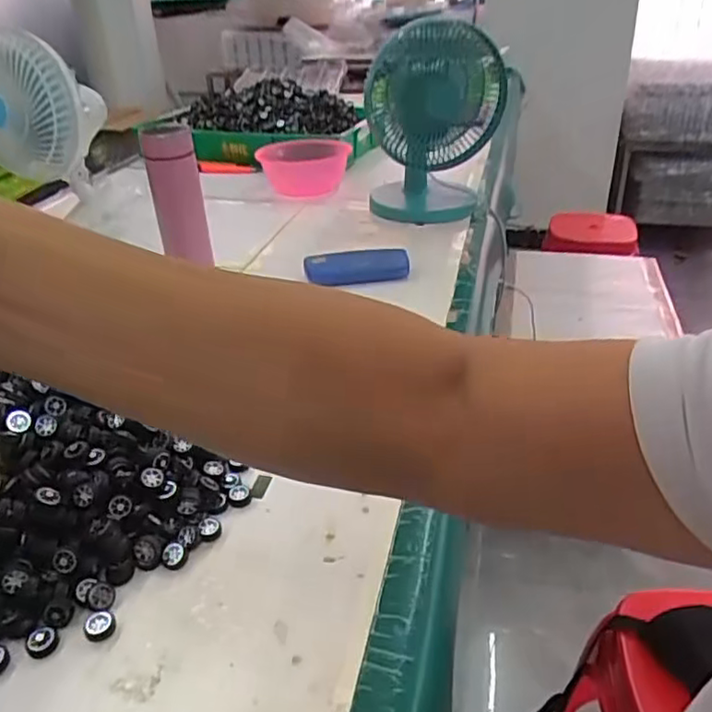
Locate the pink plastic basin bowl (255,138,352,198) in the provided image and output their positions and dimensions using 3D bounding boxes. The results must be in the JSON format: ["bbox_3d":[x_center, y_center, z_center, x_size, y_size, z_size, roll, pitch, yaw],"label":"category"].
[{"bbox_3d":[-0.108,-0.388,1.294,0.187,0.088,0.173,-1,31,1],"label":"pink plastic basin bowl"}]

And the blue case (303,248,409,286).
[{"bbox_3d":[0.002,-0.127,0.907,0.151,0.039,0.051,-8,31,-11],"label":"blue case"}]

